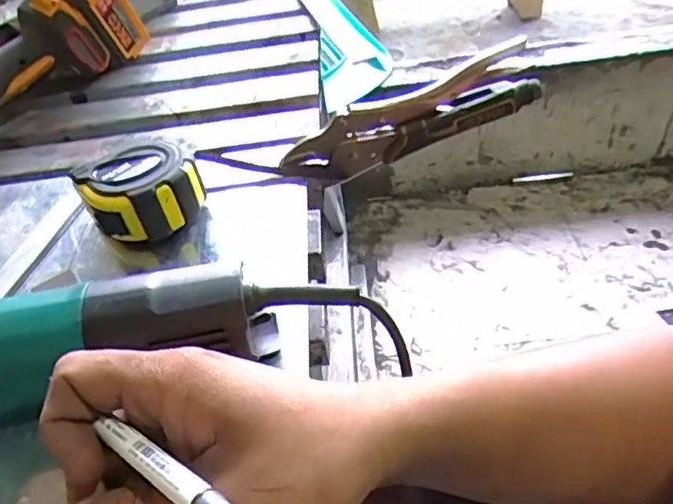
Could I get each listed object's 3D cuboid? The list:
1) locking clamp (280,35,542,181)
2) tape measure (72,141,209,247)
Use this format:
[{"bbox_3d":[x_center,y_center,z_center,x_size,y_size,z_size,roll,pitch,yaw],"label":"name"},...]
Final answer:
[{"bbox_3d":[0.058,-0.102,0.470,0.204,0.056,0.025,-21,43,5],"label":"locking clamp"},{"bbox_3d":[-0.145,-0.041,0.441,0.077,0.058,0.073,-4,43,3],"label":"tape measure"}]

